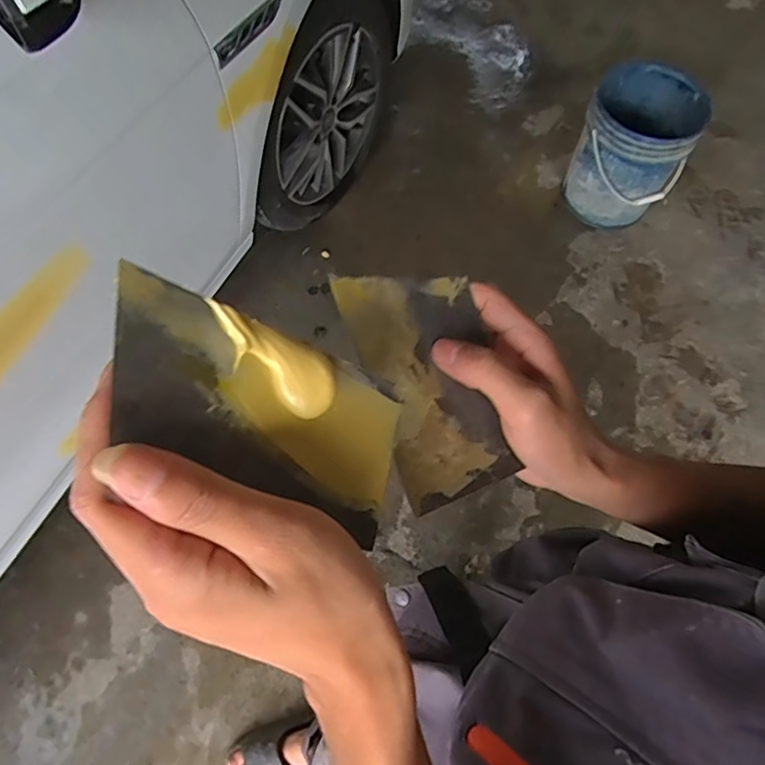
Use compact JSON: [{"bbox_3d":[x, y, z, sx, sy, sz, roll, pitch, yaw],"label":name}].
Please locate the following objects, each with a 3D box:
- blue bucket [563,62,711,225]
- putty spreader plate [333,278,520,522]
[{"bbox_3d":[0.683,-0.639,1.550,0.283,0.397,0.283,28,67,11],"label":"blue bucket"},{"bbox_3d":[0.025,0.003,0.303,0.078,0.006,0.125,-11,89,-19],"label":"putty spreader plate"}]

